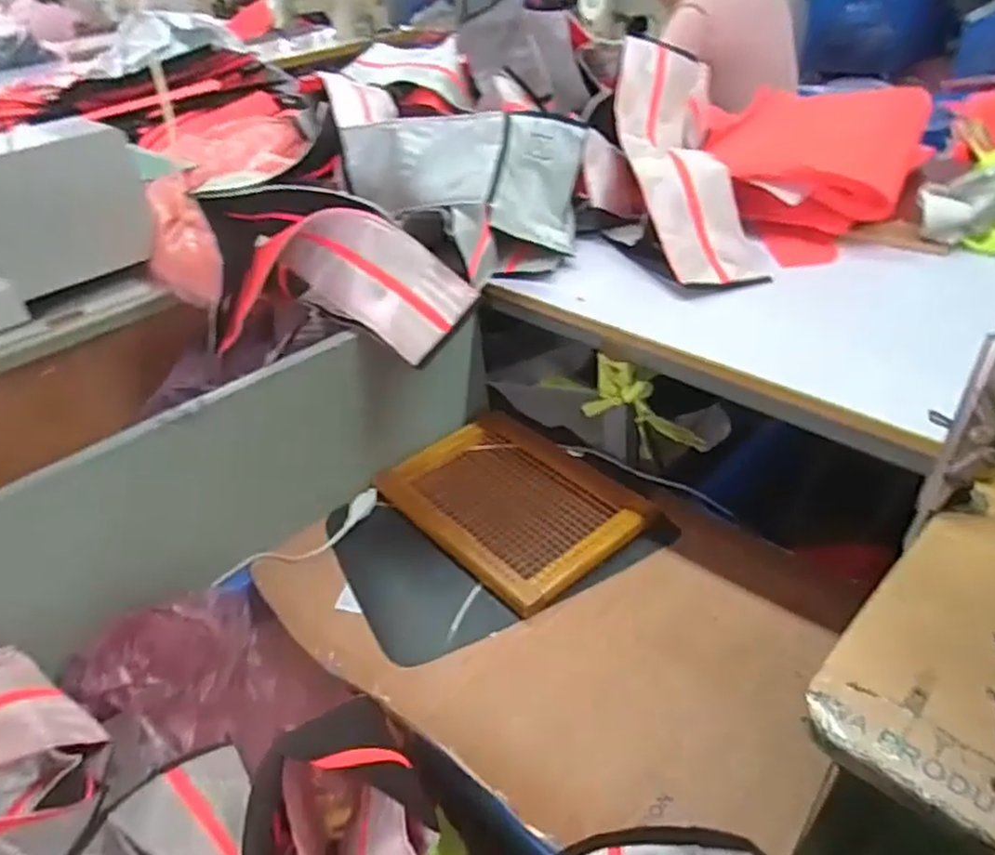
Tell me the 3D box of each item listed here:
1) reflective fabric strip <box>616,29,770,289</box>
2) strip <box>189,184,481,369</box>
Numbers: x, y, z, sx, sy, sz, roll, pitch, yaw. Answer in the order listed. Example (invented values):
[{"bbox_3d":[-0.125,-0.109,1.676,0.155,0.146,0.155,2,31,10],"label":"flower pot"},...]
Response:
[{"bbox_3d":[0.282,-0.397,1.100,0.174,0.149,0.521,-4,55,4],"label":"reflective fabric strip"},{"bbox_3d":[-0.245,-0.211,0.976,0.400,0.170,0.176,13,40,25],"label":"strip"}]

